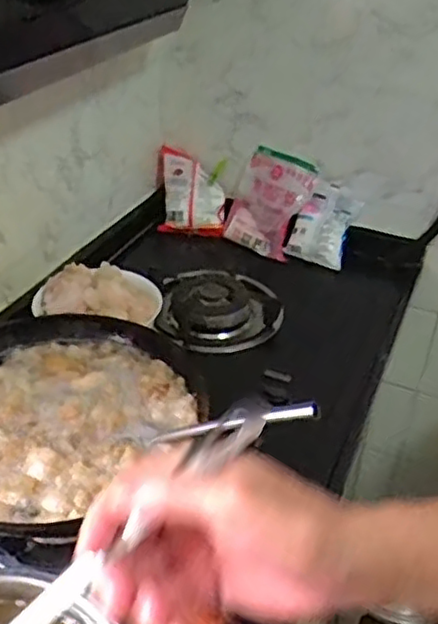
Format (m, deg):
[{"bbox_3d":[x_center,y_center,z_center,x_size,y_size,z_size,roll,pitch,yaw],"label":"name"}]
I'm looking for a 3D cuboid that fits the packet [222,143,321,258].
[{"bbox_3d":[0.102,-0.228,1.403,0.169,0.206,0.054,27,5,27],"label":"packet"}]

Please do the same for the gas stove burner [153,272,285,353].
[{"bbox_3d":[-0.002,-0.012,1.133,0.210,0.064,0.200,-5,35,-12],"label":"gas stove burner"}]

